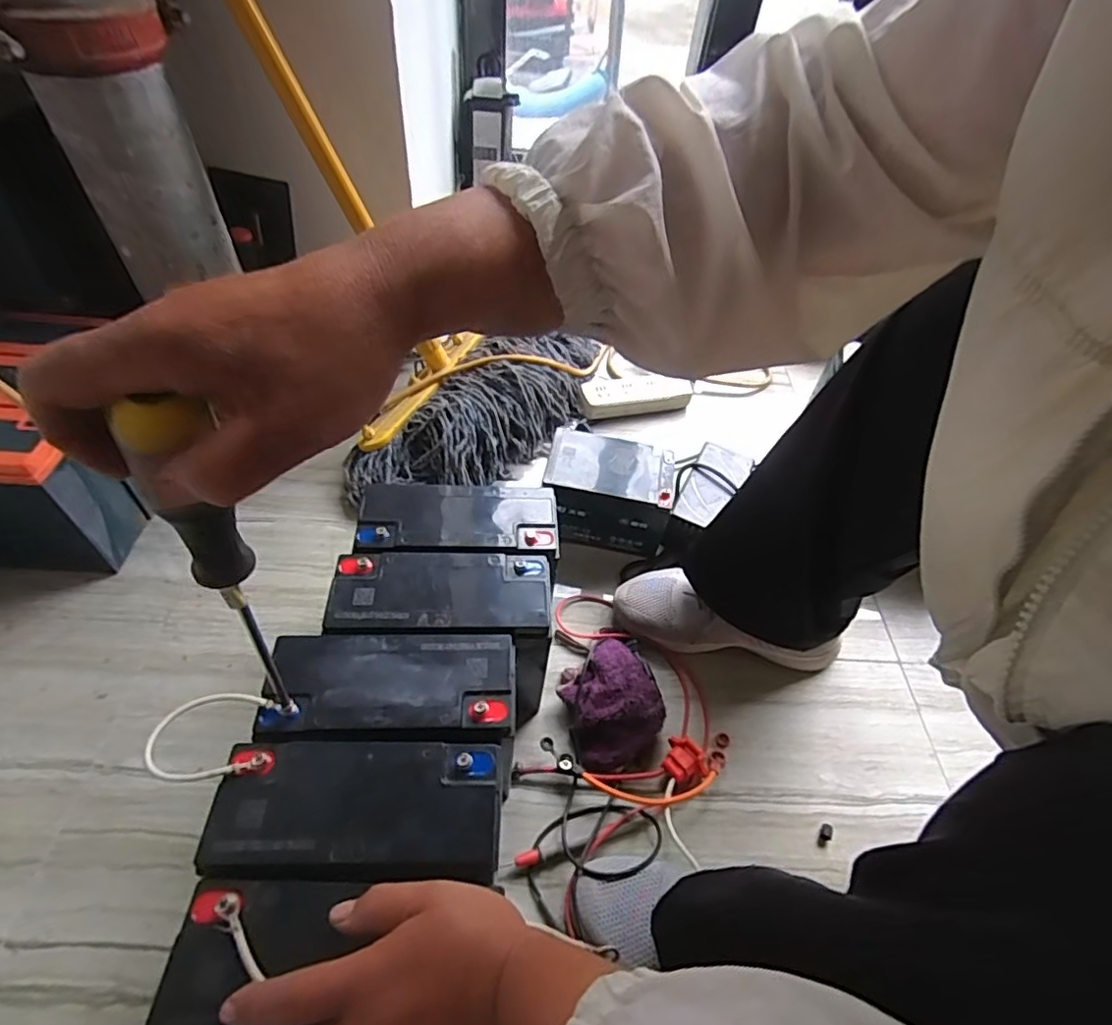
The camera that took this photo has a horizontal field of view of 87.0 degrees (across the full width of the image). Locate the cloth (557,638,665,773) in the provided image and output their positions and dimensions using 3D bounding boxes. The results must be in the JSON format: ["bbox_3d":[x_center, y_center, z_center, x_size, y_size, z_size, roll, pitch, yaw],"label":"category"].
[{"bbox_3d":[0.051,0.183,0.571,0.086,0.047,0.115,-12,52,-15],"label":"cloth"}]

